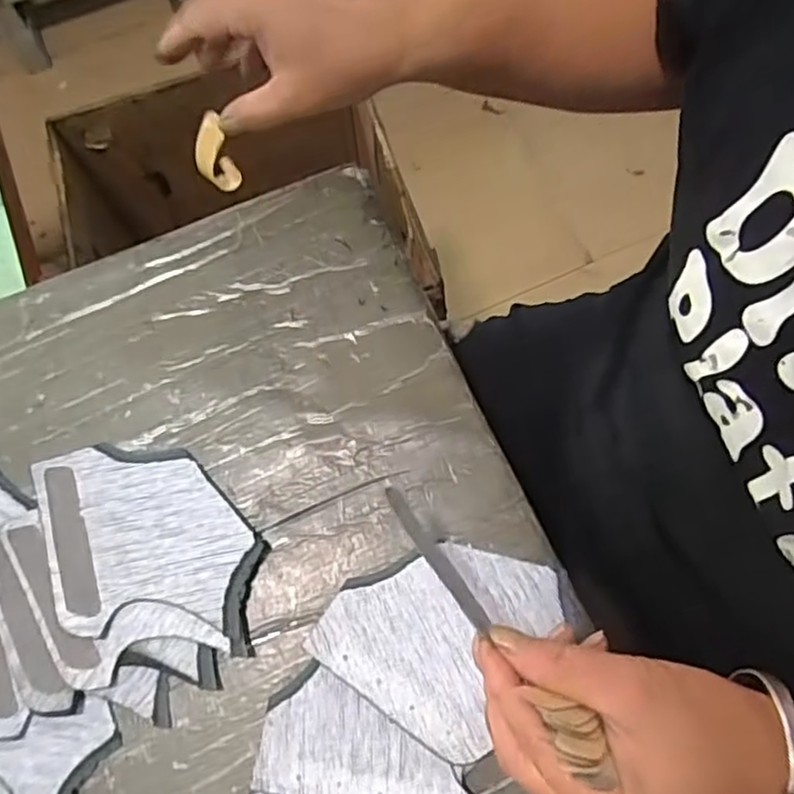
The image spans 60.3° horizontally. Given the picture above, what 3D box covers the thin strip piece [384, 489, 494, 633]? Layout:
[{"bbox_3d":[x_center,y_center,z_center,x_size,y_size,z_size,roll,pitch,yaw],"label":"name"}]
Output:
[{"bbox_3d":[0.017,0.071,0.307,0.008,0.004,0.073,-31,71,-18],"label":"thin strip piece"}]

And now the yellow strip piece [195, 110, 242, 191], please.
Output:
[{"bbox_3d":[-0.122,-0.165,0.460,0.026,0.056,0.015,-1,58,2],"label":"yellow strip piece"}]

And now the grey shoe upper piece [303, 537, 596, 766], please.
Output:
[{"bbox_3d":[0.027,0.117,0.355,0.104,0.013,0.106,35,76,12],"label":"grey shoe upper piece"}]

